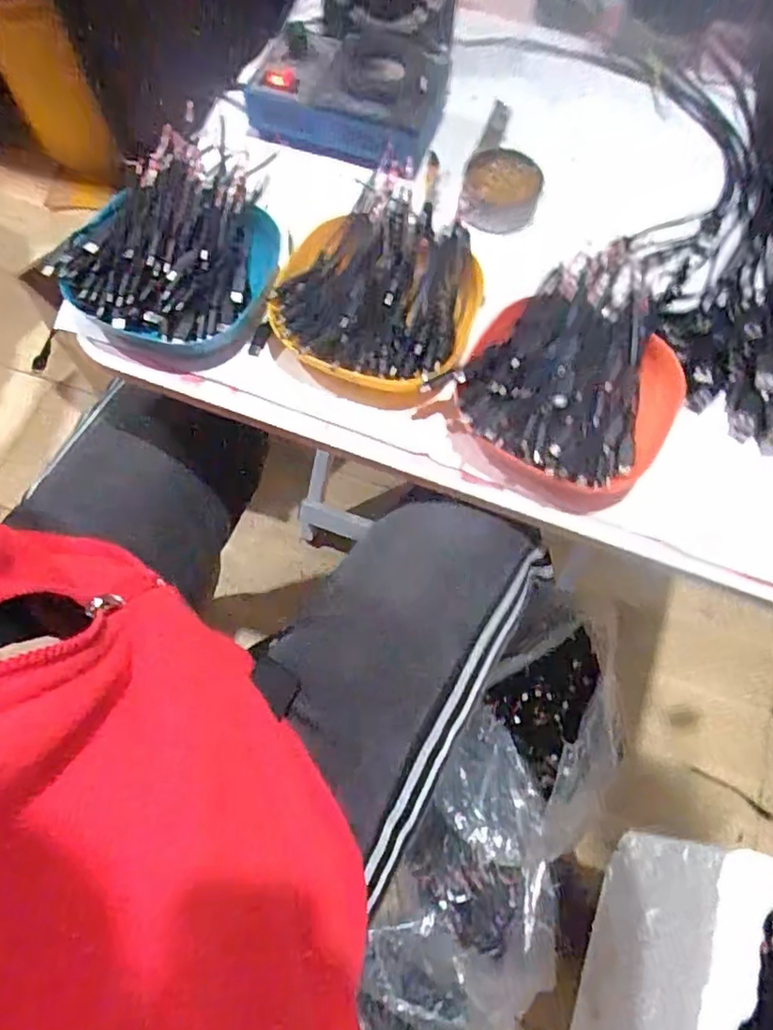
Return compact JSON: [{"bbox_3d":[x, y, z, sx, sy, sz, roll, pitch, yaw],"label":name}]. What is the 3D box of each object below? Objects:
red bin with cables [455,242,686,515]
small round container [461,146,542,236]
[{"bbox_3d":[0.132,-0.092,0.424,0.130,0.048,0.182,35,72,12],"label":"red bin with cables"},{"bbox_3d":[0.091,-0.256,0.498,0.058,0.024,0.071,12,68,4],"label":"small round container"}]

